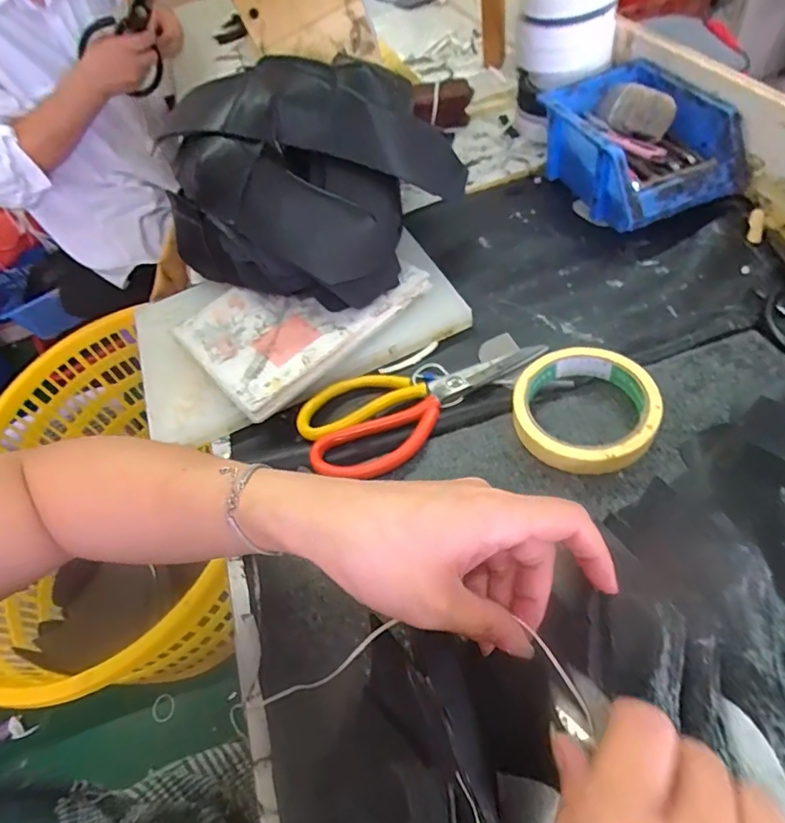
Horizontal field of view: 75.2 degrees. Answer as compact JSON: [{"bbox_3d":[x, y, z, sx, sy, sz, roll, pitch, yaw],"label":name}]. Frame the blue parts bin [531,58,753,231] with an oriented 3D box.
[{"bbox_3d":[0.234,-0.261,0.502,0.123,0.075,0.187,-22,52,-3],"label":"blue parts bin"}]

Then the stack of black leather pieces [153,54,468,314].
[{"bbox_3d":[-0.072,-0.228,0.476,0.204,0.143,0.223,18,60,24],"label":"stack of black leather pieces"}]

